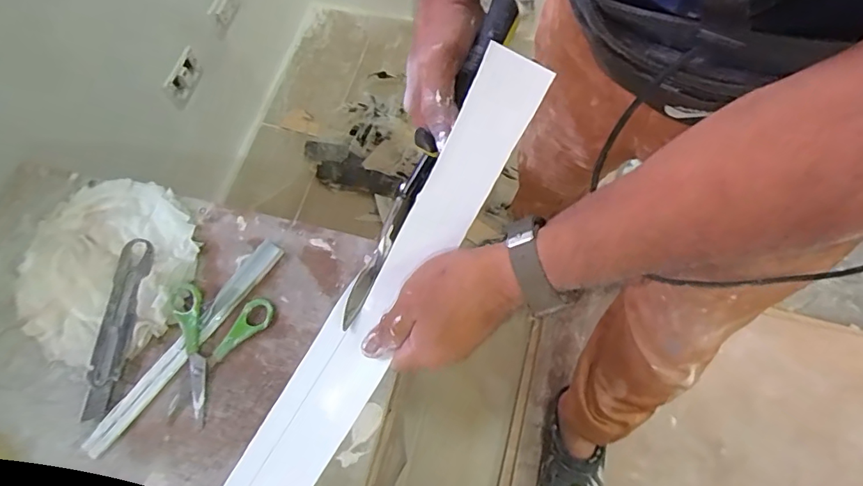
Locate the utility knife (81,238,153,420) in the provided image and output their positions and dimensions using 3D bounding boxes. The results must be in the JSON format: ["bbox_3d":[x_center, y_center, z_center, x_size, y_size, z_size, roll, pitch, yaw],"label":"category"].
[{"bbox_3d":[-0.276,0.073,0.443,0.028,0.017,0.154,7,78,5],"label":"utility knife"}]

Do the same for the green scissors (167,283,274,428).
[{"bbox_3d":[-0.202,0.089,0.441,0.086,0.018,0.110,19,68,10],"label":"green scissors"}]

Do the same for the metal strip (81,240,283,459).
[{"bbox_3d":[-0.215,0.087,0.446,0.020,0.010,0.222,33,71,15],"label":"metal strip"}]

